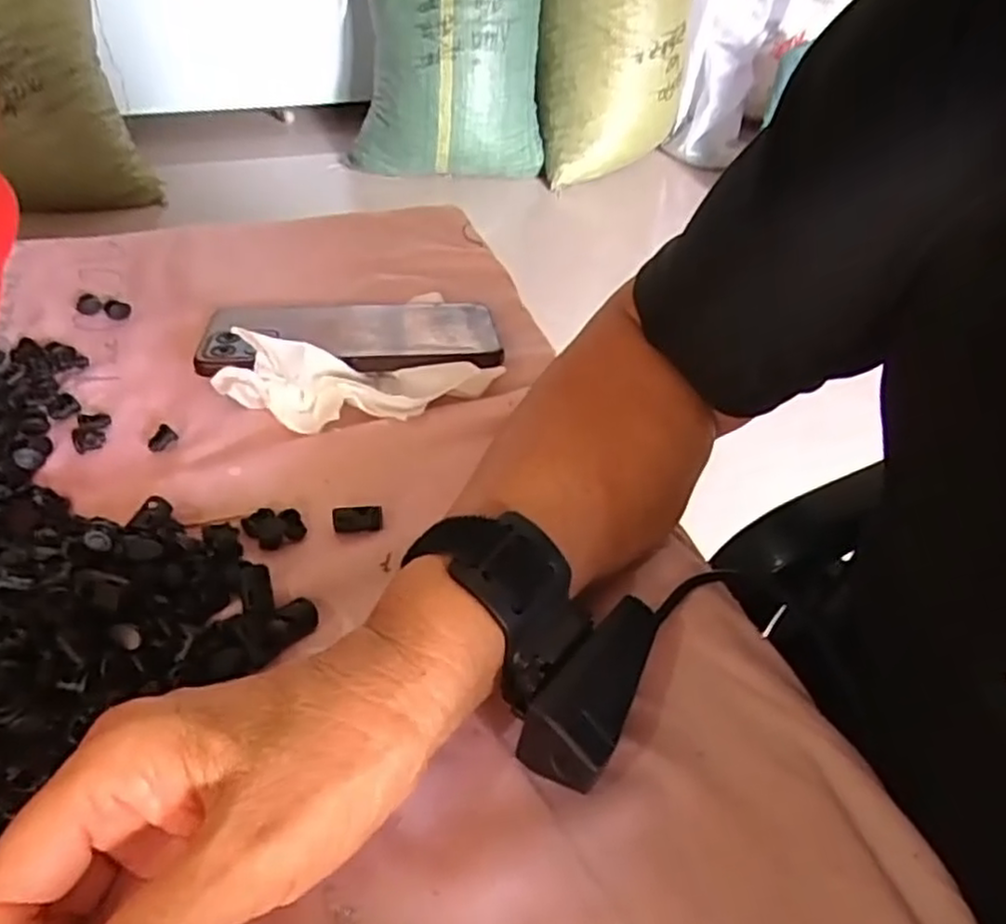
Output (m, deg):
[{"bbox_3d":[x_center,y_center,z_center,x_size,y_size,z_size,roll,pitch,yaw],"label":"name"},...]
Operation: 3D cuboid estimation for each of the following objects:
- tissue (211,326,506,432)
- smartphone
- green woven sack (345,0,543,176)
[{"bbox_3d":[-0.069,-0.042,0.356,0.134,0.049,0.037,-5,48,-10],"label":"tissue"},{"bbox_3d":[-0.083,-0.071,0.400,0.163,0.014,0.083,-4,35,-12],"label":"smartphone"},{"bbox_3d":[-0.114,-1.003,1.514,0.409,0.680,0.281,-5,48,-10],"label":"green woven sack"}]

